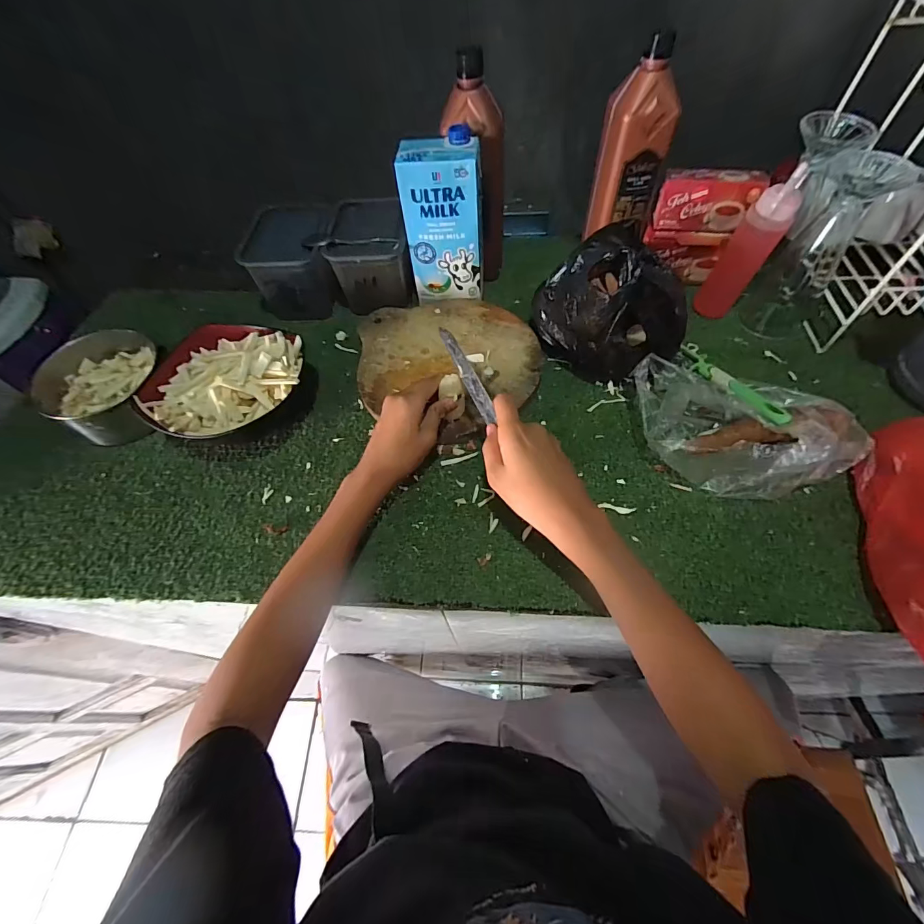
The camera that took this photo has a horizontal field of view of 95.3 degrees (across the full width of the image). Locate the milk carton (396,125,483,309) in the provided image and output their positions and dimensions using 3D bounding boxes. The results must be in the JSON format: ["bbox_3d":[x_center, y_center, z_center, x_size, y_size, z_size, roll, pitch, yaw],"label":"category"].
[{"bbox_3d":[-0.022,-0.310,0.555,0.098,0.186,0.055,0,59,4],"label":"milk carton"}]

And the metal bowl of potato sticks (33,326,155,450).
[{"bbox_3d":[-0.456,-0.099,0.545,0.151,0.063,0.134,24,63,17],"label":"metal bowl of potato sticks"}]

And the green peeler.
[{"bbox_3d":[0.314,-0.098,0.499,0.034,0.009,0.173,-15,44,-6],"label":"green peeler"}]

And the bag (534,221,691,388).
[{"bbox_3d":[0.167,-0.178,0.494,0.093,0.156,0.166,-40,64,-19],"label":"bag"}]

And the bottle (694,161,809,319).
[{"bbox_3d":[0.361,-0.266,0.532,0.056,0.179,0.060,29,65,19],"label":"bottle"}]

